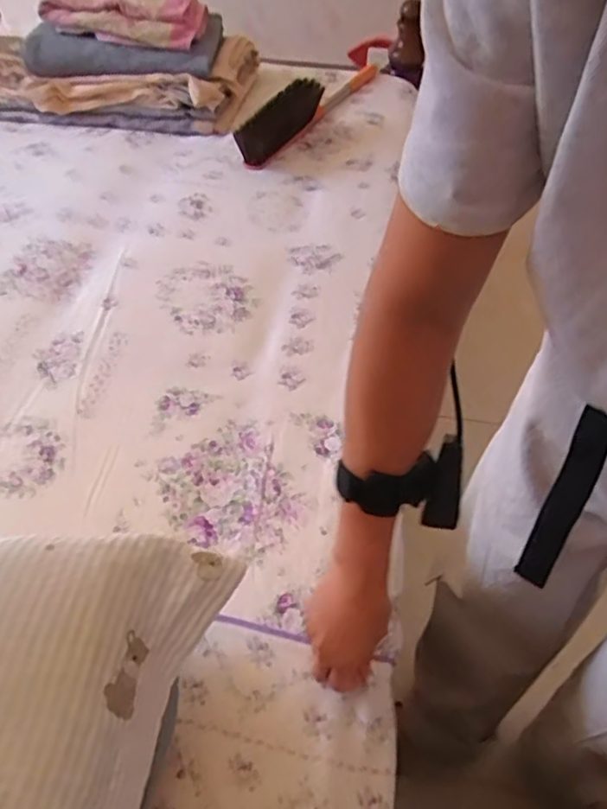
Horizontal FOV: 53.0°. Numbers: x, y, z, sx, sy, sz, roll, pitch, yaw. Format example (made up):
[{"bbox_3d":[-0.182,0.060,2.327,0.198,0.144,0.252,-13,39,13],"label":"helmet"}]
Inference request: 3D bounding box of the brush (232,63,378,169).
[{"bbox_3d":[0.034,-0.656,1.300,0.059,0.118,0.537,26,52,20],"label":"brush"}]

